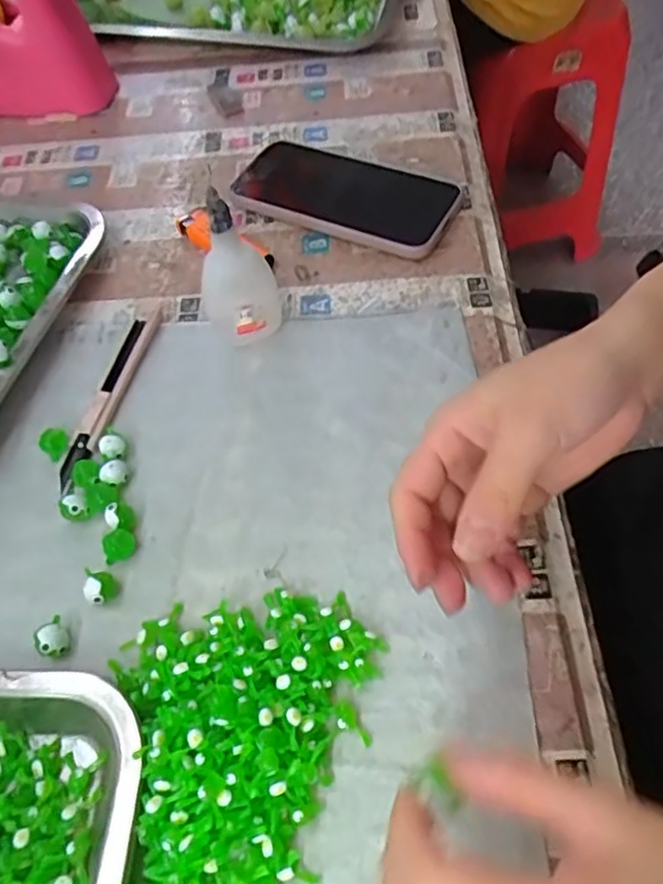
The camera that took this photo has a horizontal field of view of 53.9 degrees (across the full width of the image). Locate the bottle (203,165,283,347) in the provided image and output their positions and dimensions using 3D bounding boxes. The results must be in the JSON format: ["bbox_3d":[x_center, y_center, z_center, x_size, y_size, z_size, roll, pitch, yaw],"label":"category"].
[{"bbox_3d":[-0.054,-0.101,0.377,0.041,0.100,0.029,-10,56,-2],"label":"bottle"}]

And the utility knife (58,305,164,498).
[{"bbox_3d":[-0.131,-0.033,0.390,0.018,0.012,0.137,9,57,11],"label":"utility knife"}]

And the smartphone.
[{"bbox_3d":[0.009,-0.178,0.469,0.159,0.011,0.075,22,61,18],"label":"smartphone"}]

